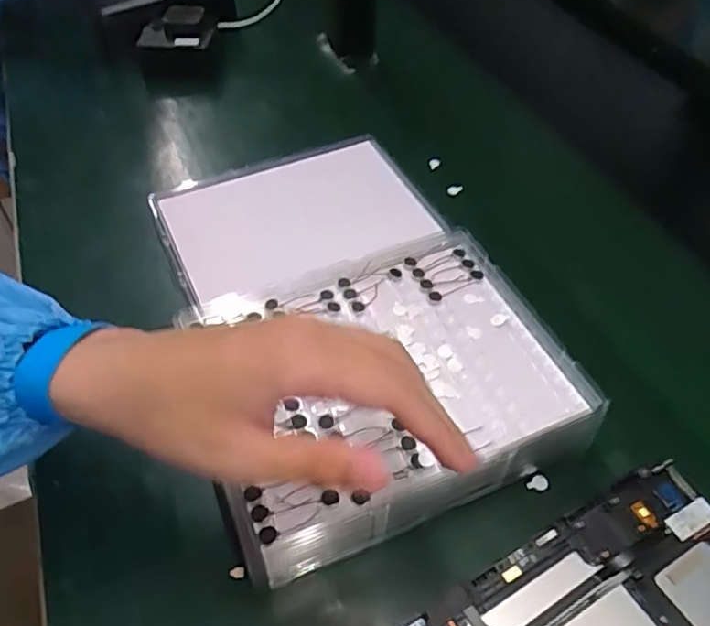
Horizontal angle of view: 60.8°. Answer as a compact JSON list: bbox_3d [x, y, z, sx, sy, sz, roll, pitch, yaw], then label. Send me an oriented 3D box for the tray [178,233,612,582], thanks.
[{"bbox_3d":[0.014,0.038,0.376,0.216,0.050,0.181,-17,52,-15],"label":"tray"}]

